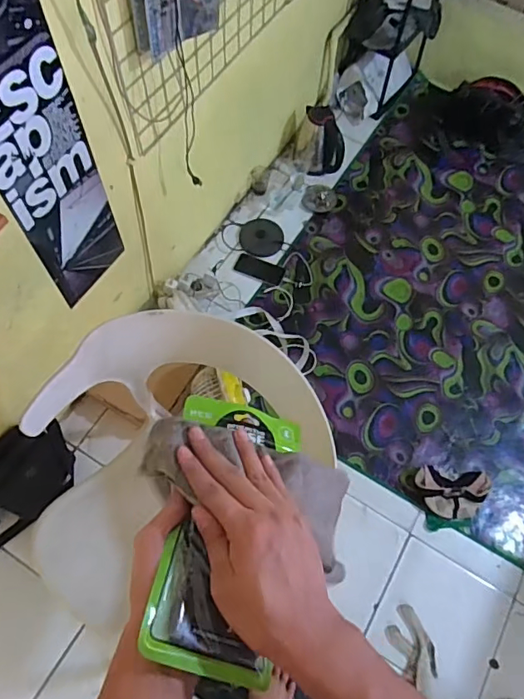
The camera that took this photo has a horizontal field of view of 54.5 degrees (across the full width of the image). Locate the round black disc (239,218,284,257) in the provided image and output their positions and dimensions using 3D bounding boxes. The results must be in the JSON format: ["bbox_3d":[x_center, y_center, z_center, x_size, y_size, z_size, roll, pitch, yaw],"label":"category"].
[{"bbox_3d":[-0.003,-0.389,1.765,0.154,0.013,0.149,28,67,9],"label":"round black disc"}]

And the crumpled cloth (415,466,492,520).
[{"bbox_3d":[0.521,0.396,1.417,0.215,0.090,0.140,12,68,7],"label":"crumpled cloth"}]

